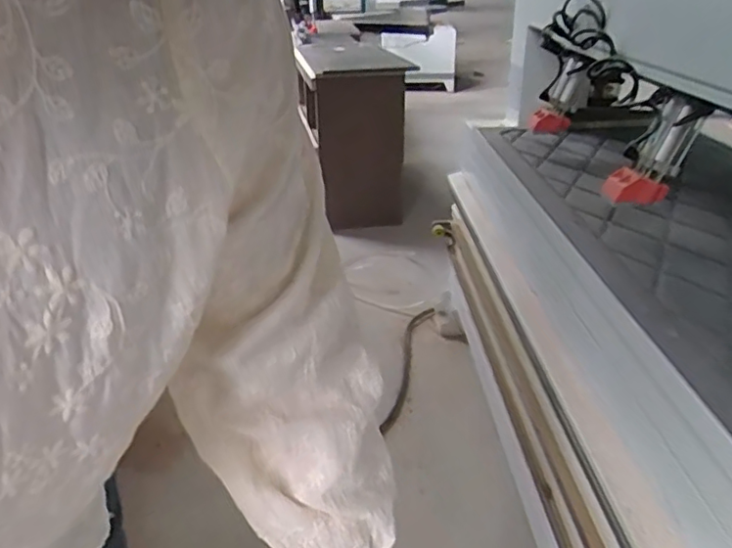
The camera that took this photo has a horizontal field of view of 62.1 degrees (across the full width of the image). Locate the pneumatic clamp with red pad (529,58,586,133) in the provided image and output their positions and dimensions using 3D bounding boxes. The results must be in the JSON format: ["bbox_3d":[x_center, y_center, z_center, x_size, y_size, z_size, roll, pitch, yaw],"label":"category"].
[{"bbox_3d":[0.453,-0.404,1.414,0.098,0.192,0.074,42,47,19],"label":"pneumatic clamp with red pad"}]

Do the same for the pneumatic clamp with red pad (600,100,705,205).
[{"bbox_3d":[0.481,-0.193,1.003,0.085,0.208,0.075,33,35,6],"label":"pneumatic clamp with red pad"}]

